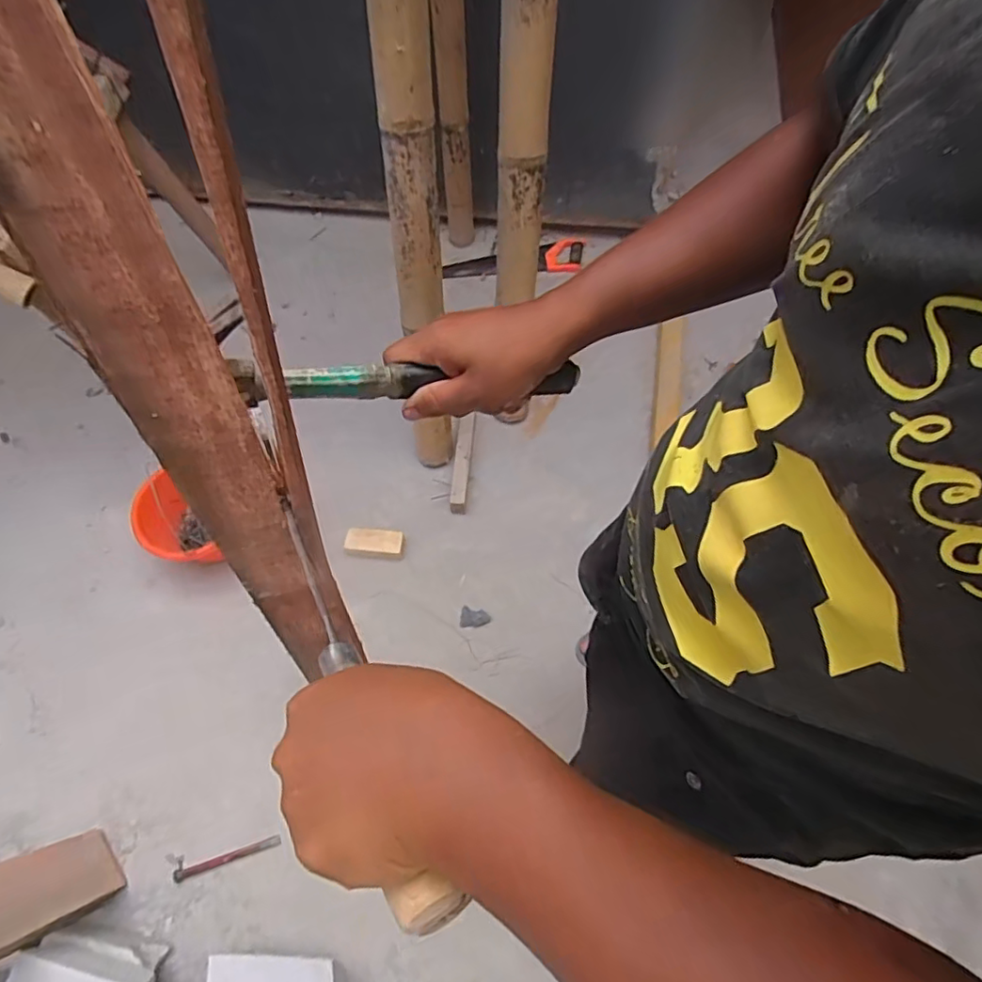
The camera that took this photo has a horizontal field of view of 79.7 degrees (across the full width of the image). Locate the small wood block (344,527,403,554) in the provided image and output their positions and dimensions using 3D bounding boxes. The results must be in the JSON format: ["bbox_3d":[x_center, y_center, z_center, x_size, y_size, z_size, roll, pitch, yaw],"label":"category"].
[{"bbox_3d":[-0.269,0.113,1.348,0.126,0.028,0.052,1,63,0],"label":"small wood block"}]

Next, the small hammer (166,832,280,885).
[{"bbox_3d":[-0.492,0.671,1.085,0.198,0.019,0.045,-12,64,-7],"label":"small hammer"}]

